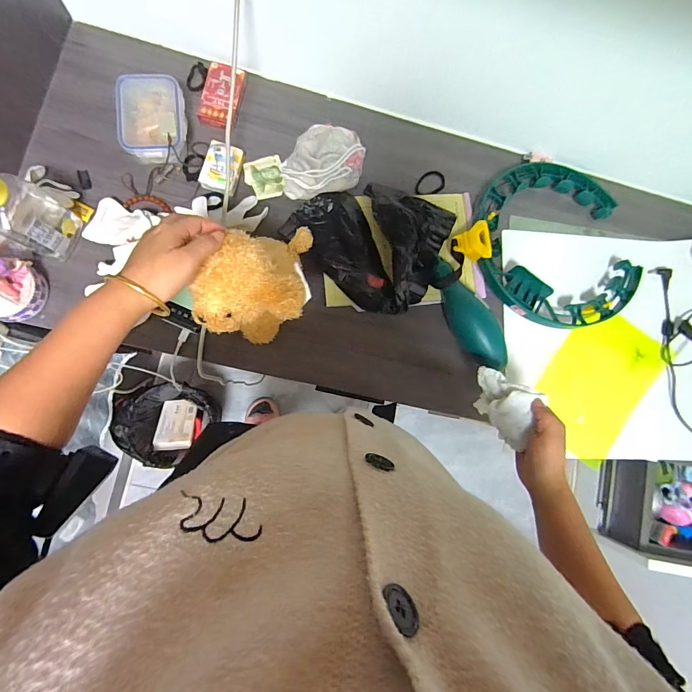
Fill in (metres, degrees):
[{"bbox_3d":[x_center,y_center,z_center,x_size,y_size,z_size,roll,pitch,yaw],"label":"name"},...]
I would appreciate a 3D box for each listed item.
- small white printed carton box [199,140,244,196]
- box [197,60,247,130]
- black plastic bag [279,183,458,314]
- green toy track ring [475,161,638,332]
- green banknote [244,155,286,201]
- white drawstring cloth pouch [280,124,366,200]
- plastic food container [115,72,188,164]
[{"bbox_3d":[-0.203,-0.291,0.609,0.054,0.027,0.079,16,82,-5],"label":"small white printed carton box"},{"bbox_3d":[-0.208,-0.424,0.624,0.061,0.027,0.102,14,82,-5],"label":"box"},{"bbox_3d":[0.042,-0.182,0.607,0.253,0.057,0.211,31,81,-3],"label":"black plastic bag"},{"bbox_3d":[0.372,-0.184,0.661,0.305,0.055,0.306,1,83,-7],"label":"green toy track ring"},{"bbox_3d":[-0.135,-0.286,0.624,0.064,0.007,0.072,-20,86,-9],"label":"green banknote"},{"bbox_3d":[-0.039,-0.304,0.603,0.132,0.067,0.100,-10,85,-8],"label":"white drawstring cloth pouch"},{"bbox_3d":[-0.305,-0.355,0.592,0.101,0.051,0.136,-5,84,-8],"label":"plastic food container"}]

